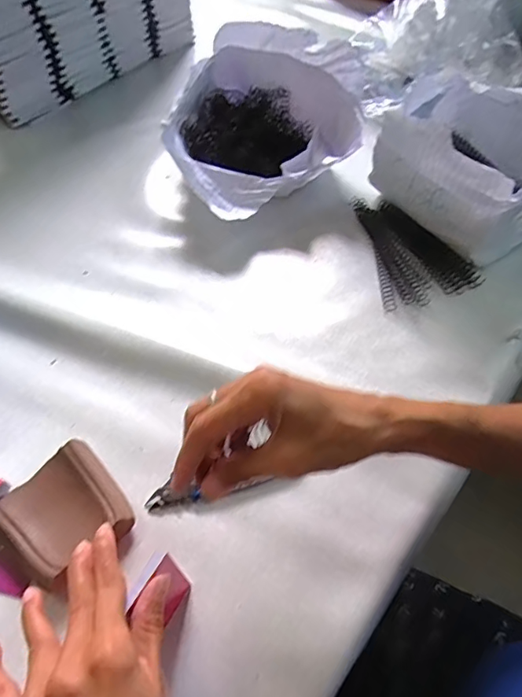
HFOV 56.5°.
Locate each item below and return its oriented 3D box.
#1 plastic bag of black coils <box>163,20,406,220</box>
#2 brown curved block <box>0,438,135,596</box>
[{"bbox_3d":[-0.004,-0.291,0.620,0.239,0.140,0.251,-16,55,-10],"label":"plastic bag of black coils"},{"bbox_3d":[-0.157,0.133,0.381,0.092,0.018,0.097,36,62,25],"label":"brown curved block"}]

